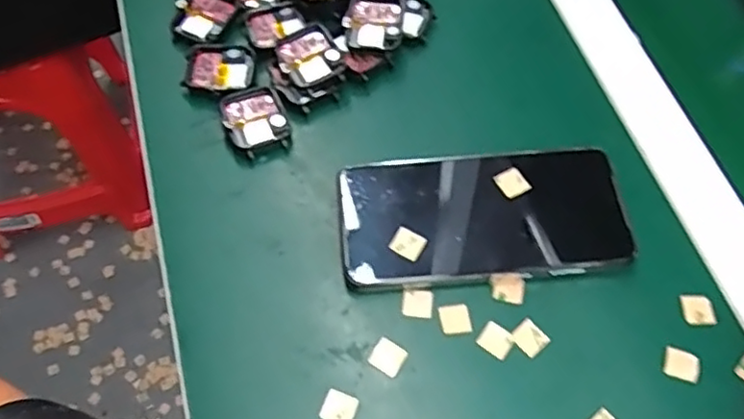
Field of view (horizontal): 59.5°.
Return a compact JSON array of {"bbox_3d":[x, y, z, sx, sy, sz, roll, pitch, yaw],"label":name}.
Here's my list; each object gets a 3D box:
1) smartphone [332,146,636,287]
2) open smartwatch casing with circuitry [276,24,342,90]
[{"bbox_3d":[0.062,0.004,0.376,0.159,0.017,0.075,-3,62,-4],"label":"smartphone"},{"bbox_3d":[-0.039,-0.097,0.420,0.037,0.013,0.040,-23,66,-14],"label":"open smartwatch casing with circuitry"}]

